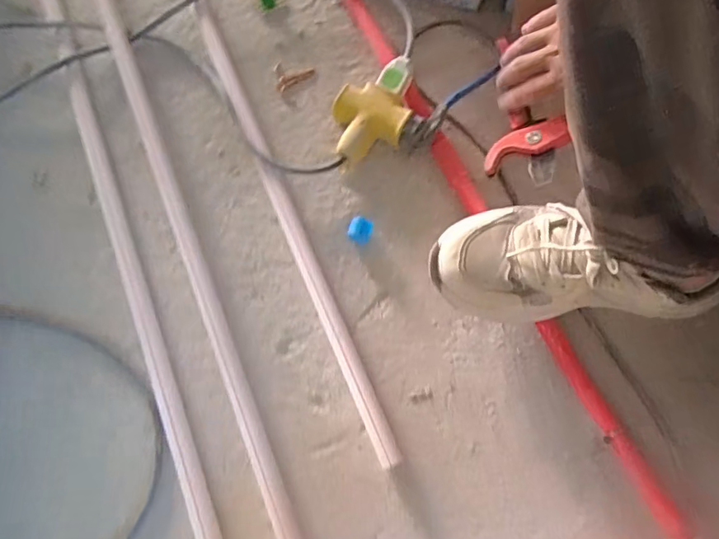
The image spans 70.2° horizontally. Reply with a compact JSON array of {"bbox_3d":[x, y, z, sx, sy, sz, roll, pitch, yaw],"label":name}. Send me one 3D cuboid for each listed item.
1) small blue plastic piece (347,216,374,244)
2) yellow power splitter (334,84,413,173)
[{"bbox_3d":[0.001,-0.041,0.535,0.024,0.022,0.020,16,69,5],"label":"small blue plastic piece"},{"bbox_3d":[0.009,-0.165,0.577,0.093,0.040,0.080,-21,70,-9],"label":"yellow power splitter"}]

